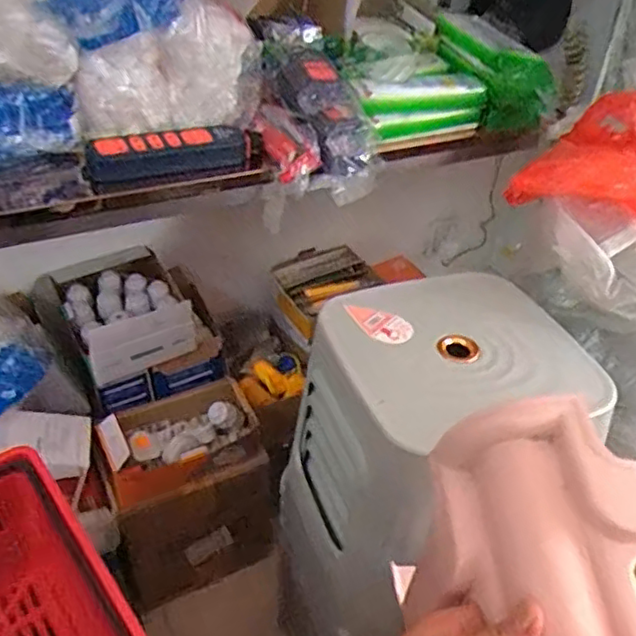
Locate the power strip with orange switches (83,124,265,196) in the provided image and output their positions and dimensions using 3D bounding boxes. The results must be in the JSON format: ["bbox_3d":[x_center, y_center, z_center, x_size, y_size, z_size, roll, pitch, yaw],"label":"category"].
[{"bbox_3d":[-0.165,-0.193,0.766,0.213,0.044,0.046,-16,42,-23],"label":"power strip with orange switches"}]

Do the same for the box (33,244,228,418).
[{"bbox_3d":[-0.306,0.014,1.074,0.239,0.169,0.196,-17,43,-25],"label":"box"}]

